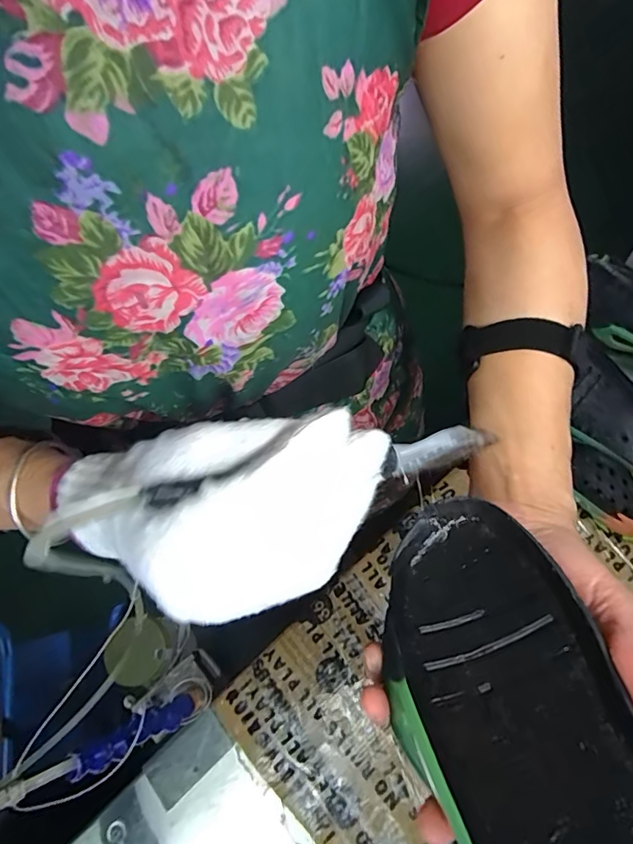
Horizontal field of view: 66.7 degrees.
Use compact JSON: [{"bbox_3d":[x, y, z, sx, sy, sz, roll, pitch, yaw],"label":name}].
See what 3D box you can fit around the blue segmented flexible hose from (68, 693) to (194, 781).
[{"bbox_3d":[-0.159,0.280,0.435,0.018,0.128,0.025,-43,67,20],"label":"blue segmented flexible hose"}]

